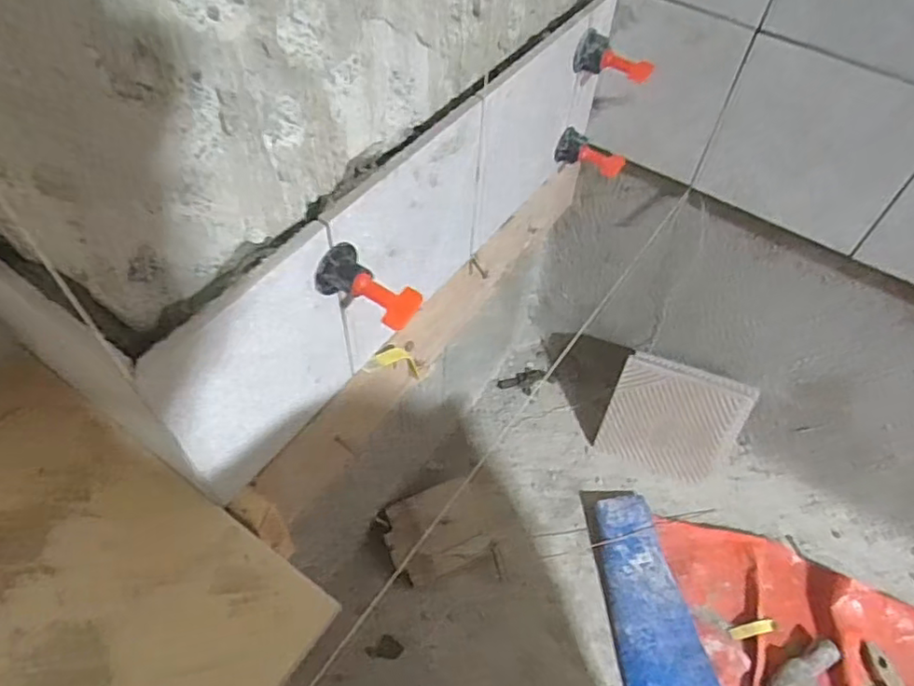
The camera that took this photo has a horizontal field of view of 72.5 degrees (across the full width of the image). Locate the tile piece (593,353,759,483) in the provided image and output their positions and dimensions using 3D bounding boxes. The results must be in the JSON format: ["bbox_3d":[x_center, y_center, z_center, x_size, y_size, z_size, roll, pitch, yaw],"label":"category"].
[{"bbox_3d":[0.273,0.099,0.786,0.154,0.152,0.010,20,29,11],"label":"tile piece"}]

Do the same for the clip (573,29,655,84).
[{"bbox_3d":[0.125,-0.225,0.499,0.062,0.033,0.025,20,55,-4],"label":"clip"}]

